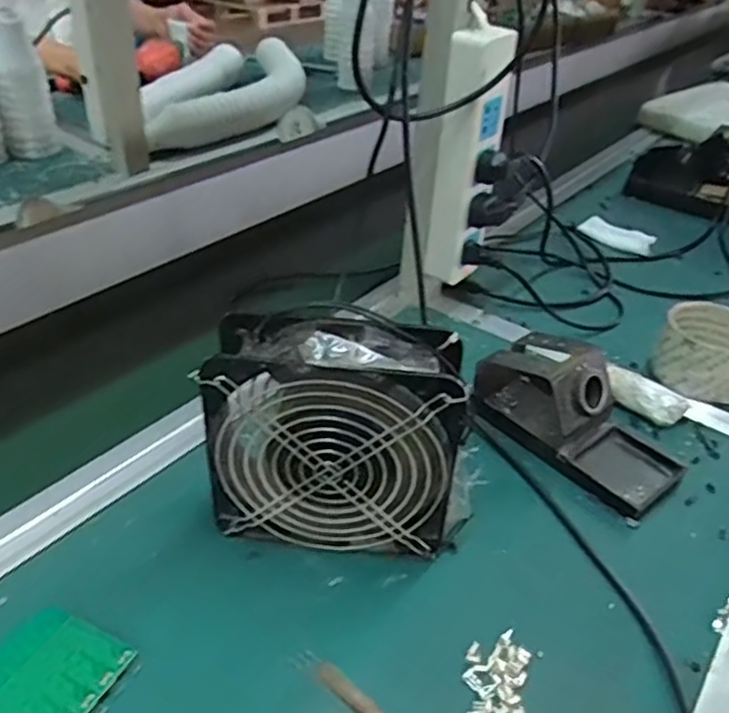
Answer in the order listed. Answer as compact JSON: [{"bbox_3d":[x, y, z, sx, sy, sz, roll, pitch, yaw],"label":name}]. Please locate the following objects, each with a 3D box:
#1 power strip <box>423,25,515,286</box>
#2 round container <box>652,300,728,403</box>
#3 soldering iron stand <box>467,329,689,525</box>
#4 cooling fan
[{"bbox_3d":[0.091,-0.173,0.620,0.052,0.216,0.049,9,36,6],"label":"power strip"},{"bbox_3d":[0.309,-0.007,0.621,0.084,0.051,0.085,19,38,19],"label":"round container"},{"bbox_3d":[0.170,0.035,0.538,0.095,0.070,0.165,-26,45,-35],"label":"soldering iron stand"},{"bbox_3d":[-0.019,0.049,0.431,0.149,0.153,0.061,7,35,4],"label":"cooling fan"}]

